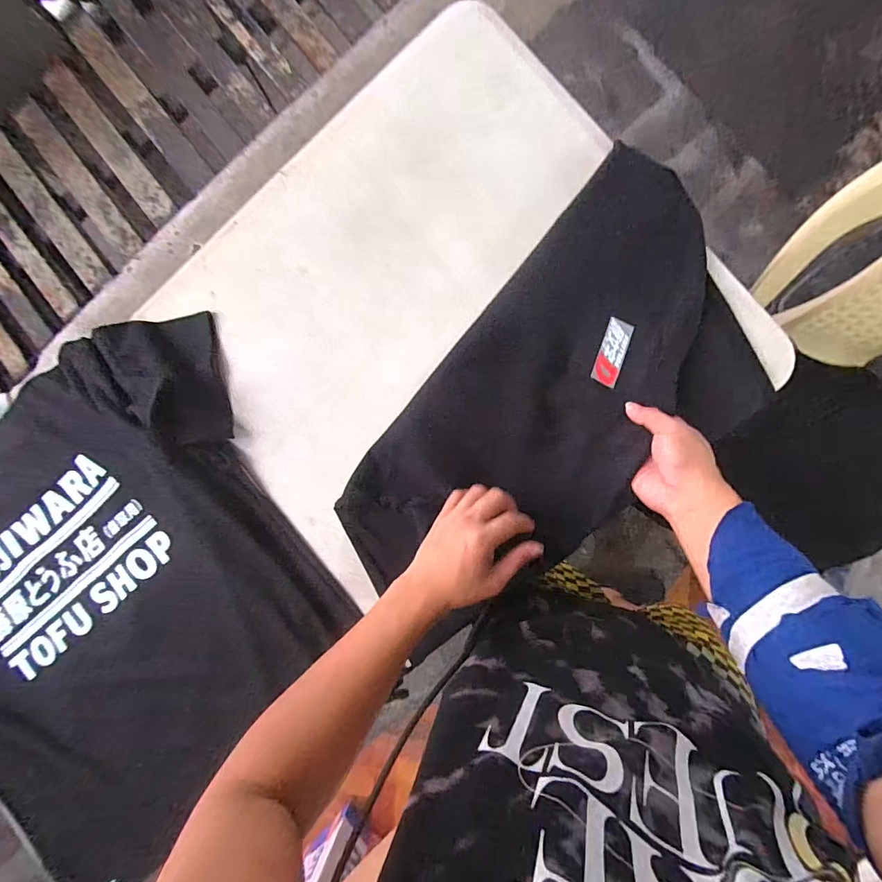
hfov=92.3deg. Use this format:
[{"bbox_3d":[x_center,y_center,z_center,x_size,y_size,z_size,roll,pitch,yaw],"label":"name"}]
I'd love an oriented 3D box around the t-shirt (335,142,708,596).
[{"bbox_3d":[0.120,-0.035,0.500,0.255,0.021,0.557,40,97,3],"label":"t-shirt"}]

